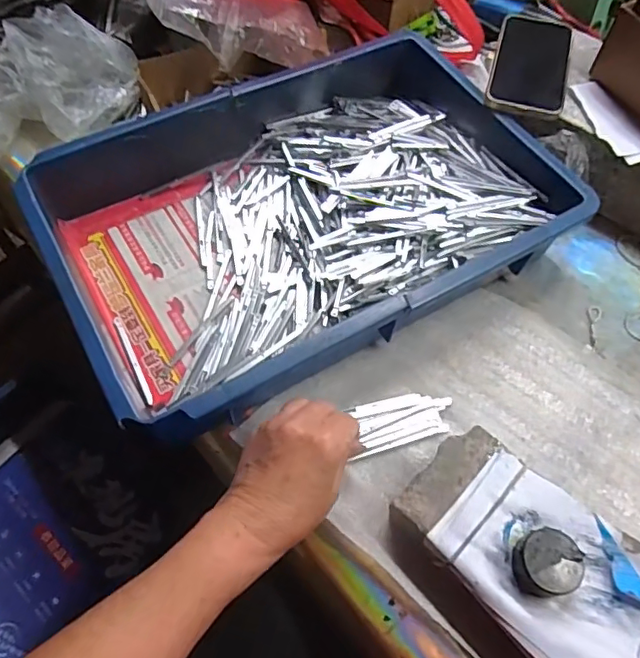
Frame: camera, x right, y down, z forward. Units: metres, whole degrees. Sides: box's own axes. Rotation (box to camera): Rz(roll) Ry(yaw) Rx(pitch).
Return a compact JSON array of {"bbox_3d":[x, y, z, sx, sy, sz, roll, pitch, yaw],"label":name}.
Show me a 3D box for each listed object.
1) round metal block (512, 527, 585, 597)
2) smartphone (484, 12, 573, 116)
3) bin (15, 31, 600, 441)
[{"bbox_3d":[0.145,0.149,0.357,0.039,0.022,0.038,1,59,-1],"label":"round metal block"},{"bbox_3d":[0.213,-0.267,0.564,0.074,0.013,0.140,15,60,7],"label":"smartphone"},{"bbox_3d":[-0.012,-0.104,0.513,0.430,0.086,0.283,-26,63,-16],"label":"bin"}]

